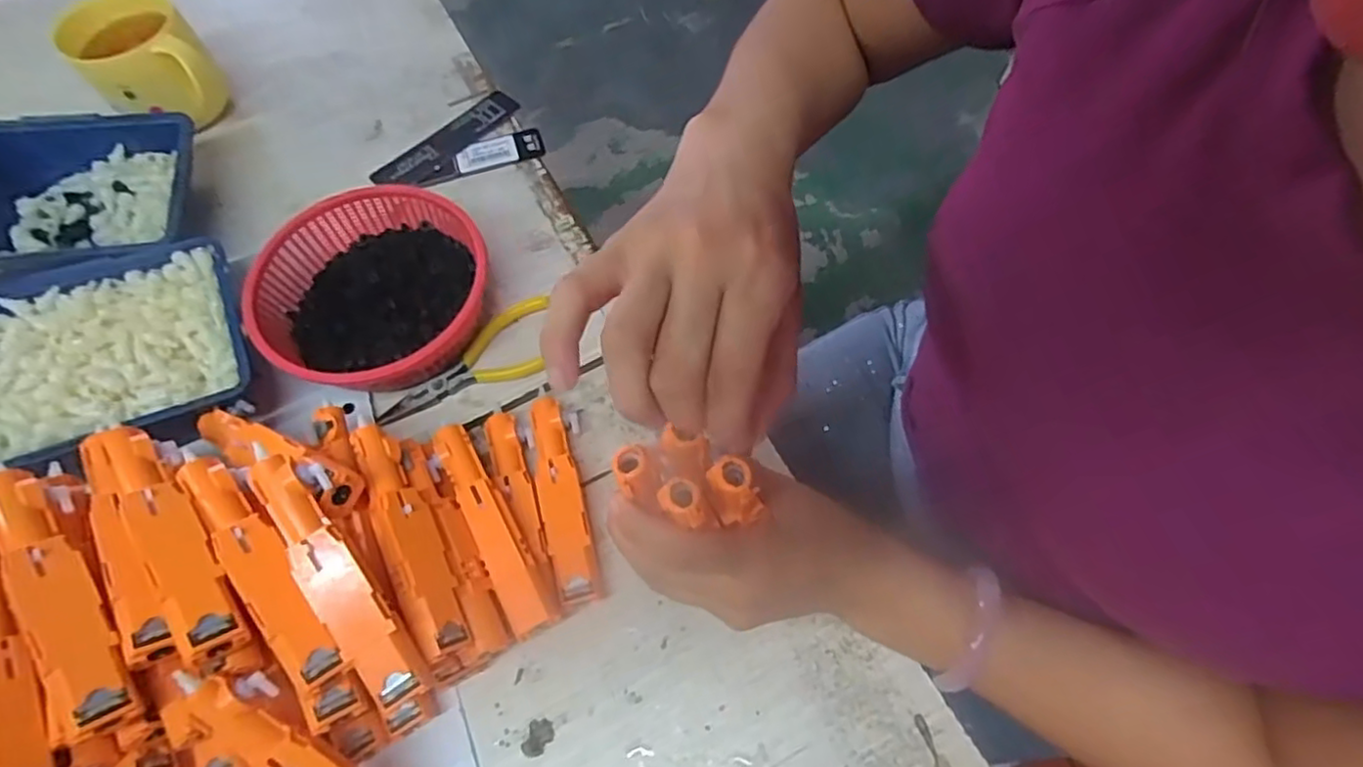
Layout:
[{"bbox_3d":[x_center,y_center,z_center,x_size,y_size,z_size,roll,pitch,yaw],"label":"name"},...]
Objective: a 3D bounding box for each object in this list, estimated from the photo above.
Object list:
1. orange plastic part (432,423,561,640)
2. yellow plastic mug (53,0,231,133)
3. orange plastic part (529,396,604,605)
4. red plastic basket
[{"bbox_3d":[-0.100,0.076,0.348,0.023,0.028,0.119,-27,67,-14],"label":"orange plastic part"},{"bbox_3d":[-0.378,-0.223,0.466,0.076,0.074,0.085,-36,69,-17],"label":"yellow plastic mug"},{"bbox_3d":[-0.066,0.064,0.368,0.027,0.017,0.118,-9,64,-6],"label":"orange plastic part"},{"bbox_3d":[-0.181,-0.054,0.399,0.130,0.046,0.138,0,63,-1],"label":"red plastic basket"}]

